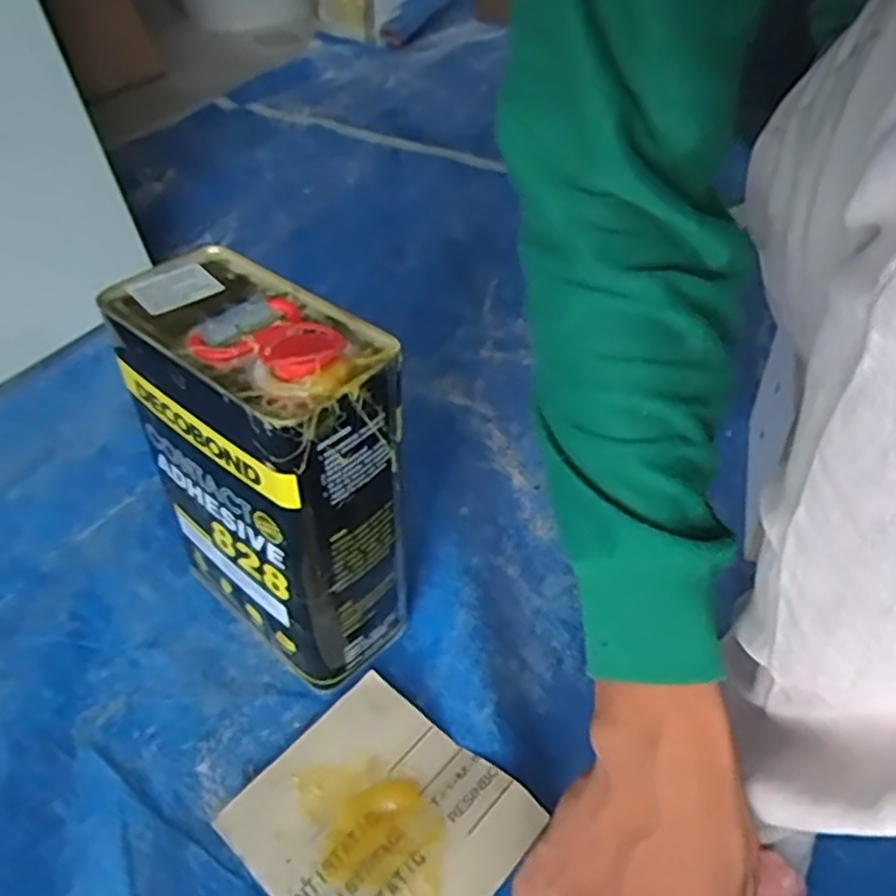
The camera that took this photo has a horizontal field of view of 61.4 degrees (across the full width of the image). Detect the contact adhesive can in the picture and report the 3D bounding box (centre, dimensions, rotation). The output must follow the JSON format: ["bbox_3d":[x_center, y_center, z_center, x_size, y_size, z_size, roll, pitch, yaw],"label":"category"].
[{"bbox_3d":[-0.109,0.021,0.480,0.161,0.239,0.090,32,51,29],"label":"contact adhesive can"}]

